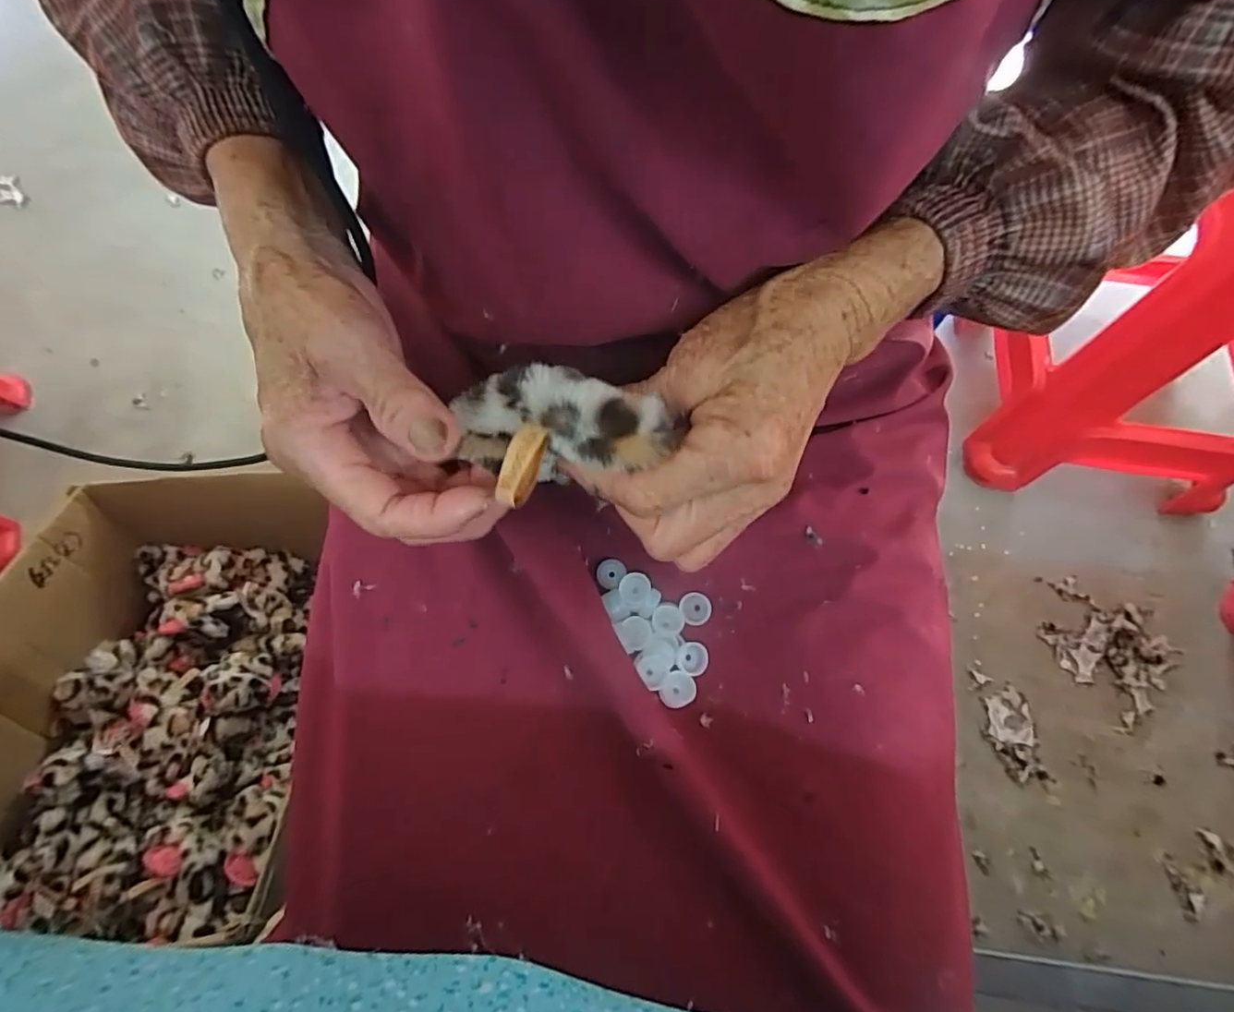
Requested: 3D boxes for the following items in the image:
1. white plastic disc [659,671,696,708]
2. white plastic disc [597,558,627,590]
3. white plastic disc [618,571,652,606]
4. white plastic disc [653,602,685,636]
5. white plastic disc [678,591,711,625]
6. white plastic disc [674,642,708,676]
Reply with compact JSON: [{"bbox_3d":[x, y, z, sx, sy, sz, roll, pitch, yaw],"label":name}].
[{"bbox_3d":[0.031,0.093,0.296,0.016,0.004,0.018,37,72,15],"label":"white plastic disc"},{"bbox_3d":[-0.004,0.037,0.319,0.015,0.004,0.017,27,70,11],"label":"white plastic disc"},{"bbox_3d":[0.009,0.044,0.311,0.016,0.005,0.017,0,67,1],"label":"white plastic disc"},{"bbox_3d":[0.027,0.059,0.309,0.016,0.004,0.018,0,67,1],"label":"white plastic disc"},{"bbox_3d":[0.041,0.054,0.312,0.016,0.006,0.016,0,67,1],"label":"white plastic disc"},{"bbox_3d":[0.039,0.079,0.304,0.016,0.004,0.017,0,67,1],"label":"white plastic disc"}]

